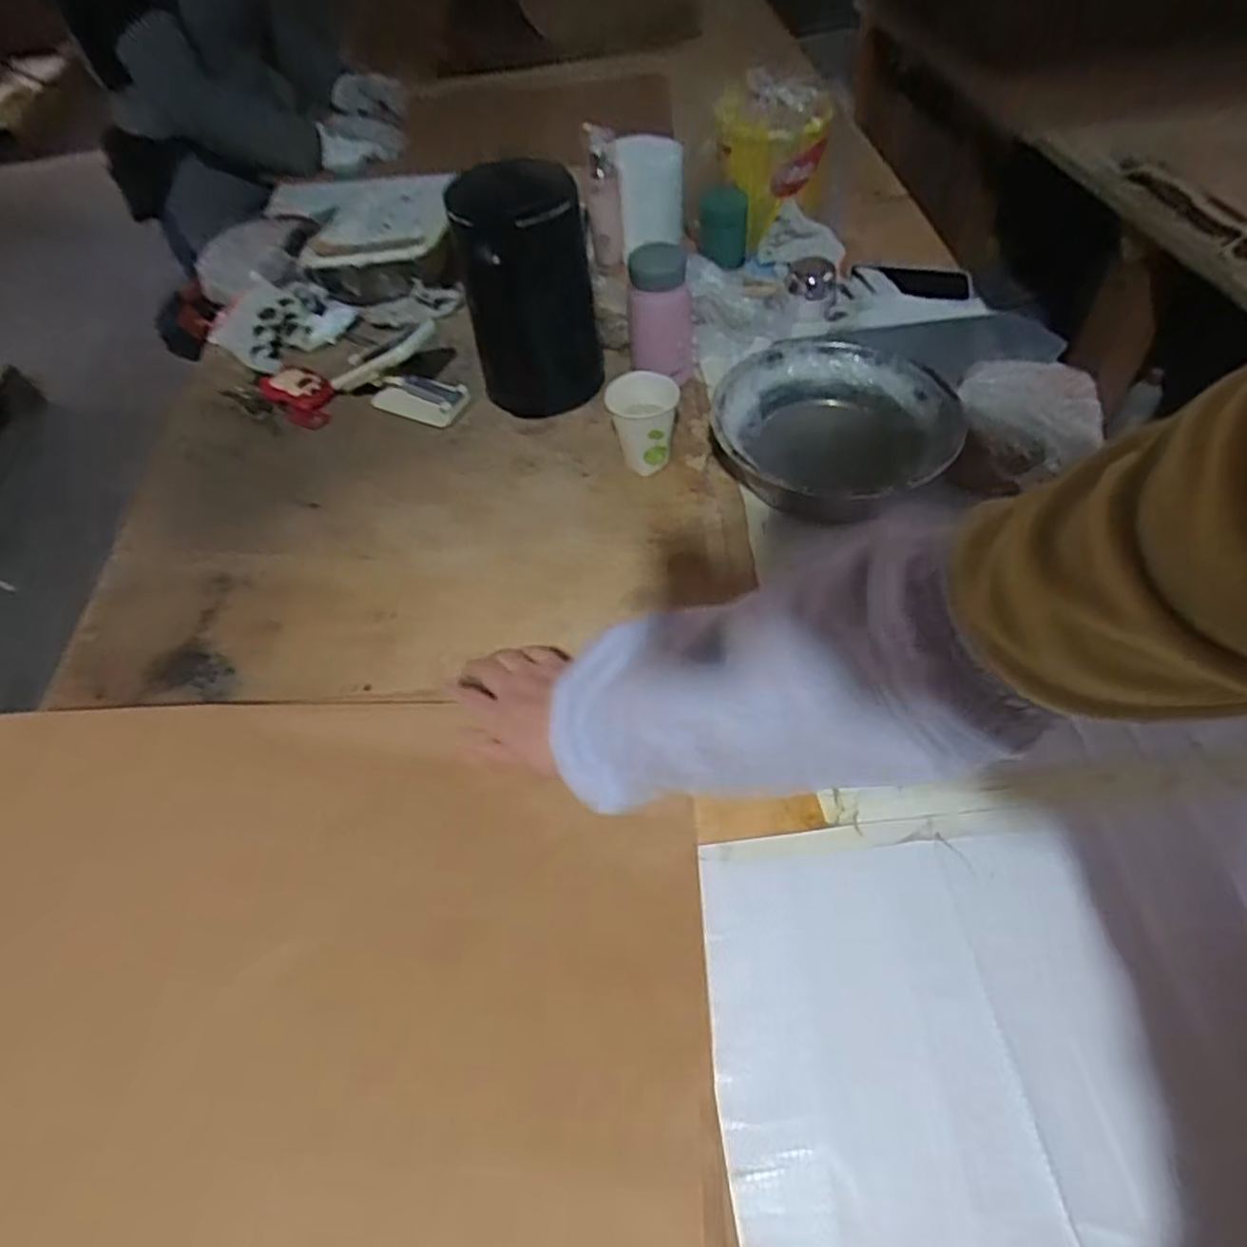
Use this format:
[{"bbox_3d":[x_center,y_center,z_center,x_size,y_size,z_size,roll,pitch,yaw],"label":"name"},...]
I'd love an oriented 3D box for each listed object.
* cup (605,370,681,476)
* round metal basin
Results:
[{"bbox_3d":[0.022,-0.214,0.753,0.065,0.090,0.069,-3,53,3],"label":"cup"},{"bbox_3d":[0.215,-0.207,0.734,0.236,0.048,0.224,-3,53,3],"label":"round metal basin"}]

